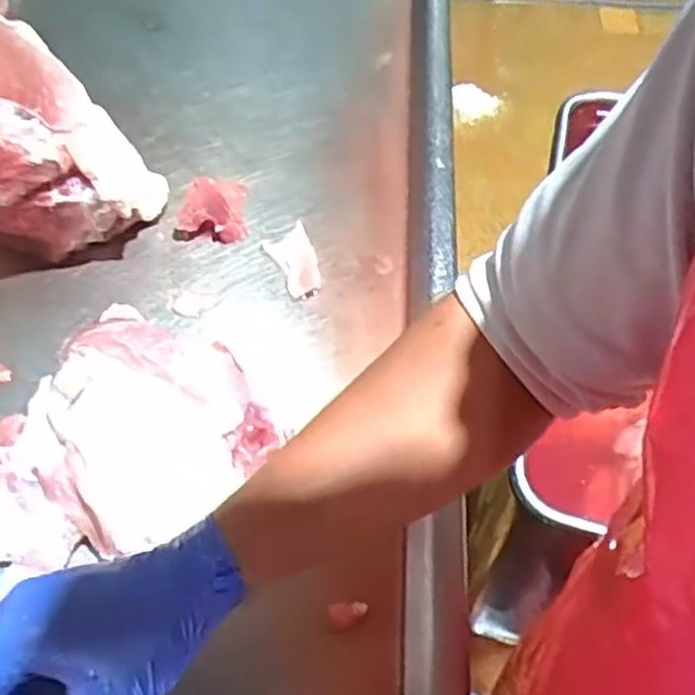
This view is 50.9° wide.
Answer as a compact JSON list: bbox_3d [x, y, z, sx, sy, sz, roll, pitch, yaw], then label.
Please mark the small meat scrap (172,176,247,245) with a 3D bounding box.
[{"bbox_3d":[-0.133,-0.136,0.701,0.067,0.034,0.069,-3,58,-2],"label":"small meat scrap"}]

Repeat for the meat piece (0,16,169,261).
[{"bbox_3d":[-0.295,-0.183,0.662,0.161,0.139,0.225,-40,66,-22],"label":"meat piece"}]

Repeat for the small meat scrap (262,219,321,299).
[{"bbox_3d":[-0.048,-0.084,0.685,0.040,0.011,0.081,-21,60,-13],"label":"small meat scrap"}]

